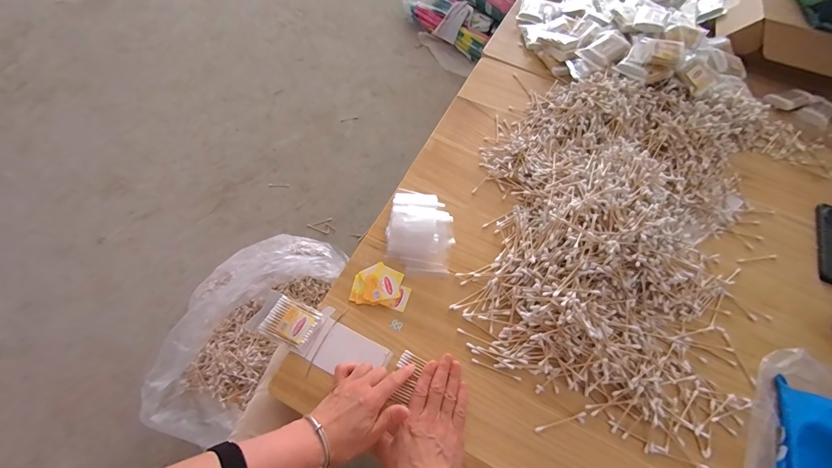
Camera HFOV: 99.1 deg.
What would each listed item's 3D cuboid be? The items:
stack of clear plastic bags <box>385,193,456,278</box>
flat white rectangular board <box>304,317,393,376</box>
[{"bbox_3d":[0.006,-0.004,0.546,0.098,0.032,0.130,6,62,-1],"label":"stack of clear plastic bags"},{"bbox_3d":[-0.091,0.163,0.480,0.102,0.005,0.061,25,63,11],"label":"flat white rectangular board"}]

